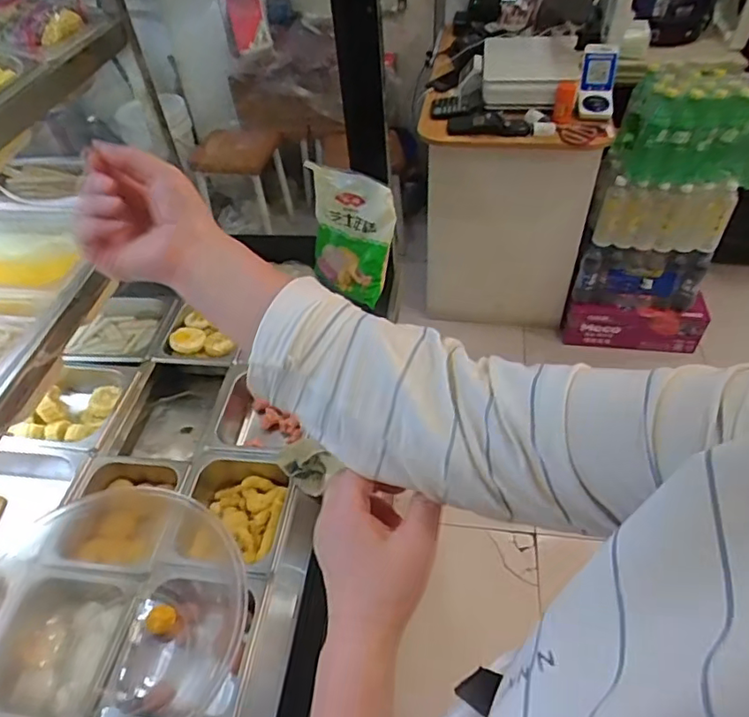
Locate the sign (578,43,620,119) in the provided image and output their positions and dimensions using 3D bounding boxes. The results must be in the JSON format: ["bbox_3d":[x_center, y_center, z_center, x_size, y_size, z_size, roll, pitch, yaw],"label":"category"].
[{"bbox_3d":[0.595,-0.740,1.504,0.092,0.036,0.206,8,84,11],"label":"sign"}]

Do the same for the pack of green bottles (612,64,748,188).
[{"bbox_3d":[0.858,-0.606,1.487,0.390,0.243,0.196,15,49,17],"label":"pack of green bottles"}]

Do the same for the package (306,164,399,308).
[{"bbox_3d":[-0.047,-0.223,1.006,0.184,0.218,0.042,32,39,23],"label":"package"}]

